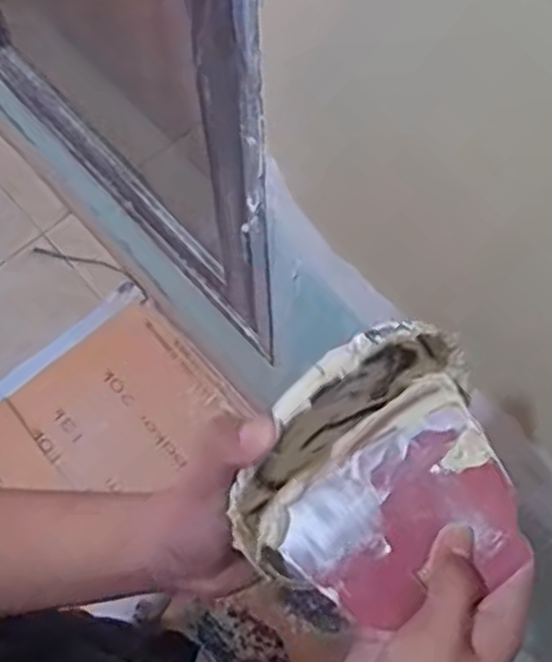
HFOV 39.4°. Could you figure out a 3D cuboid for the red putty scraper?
[{"bbox_3d":[0.065,0.094,0.385,0.113,0.004,0.092,-32,79,-10],"label":"red putty scraper"}]

